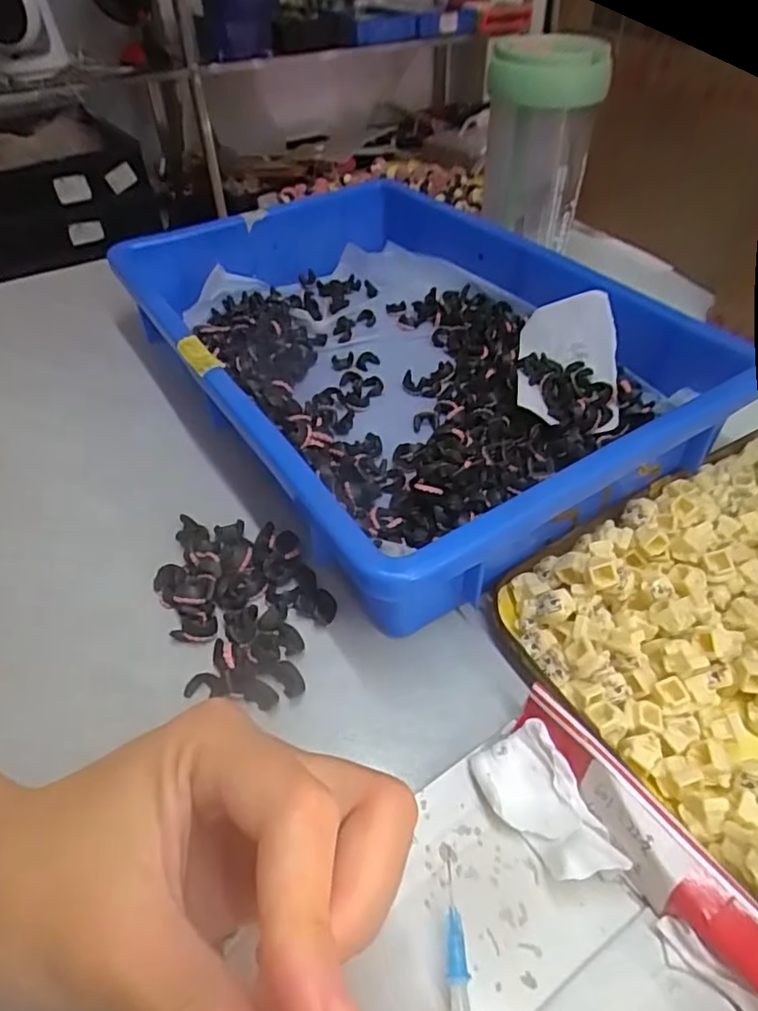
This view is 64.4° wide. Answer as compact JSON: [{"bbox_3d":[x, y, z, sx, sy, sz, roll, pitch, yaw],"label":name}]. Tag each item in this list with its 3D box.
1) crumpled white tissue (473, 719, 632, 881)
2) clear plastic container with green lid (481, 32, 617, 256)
[{"bbox_3d":[0.057,0.105,0.209,0.030,0.018,0.052,-18,47,-16],"label":"crumpled white tissue"},{"bbox_3d":[0.118,-0.265,0.451,0.074,0.139,0.069,-12,45,-11],"label":"clear plastic container with green lid"}]

